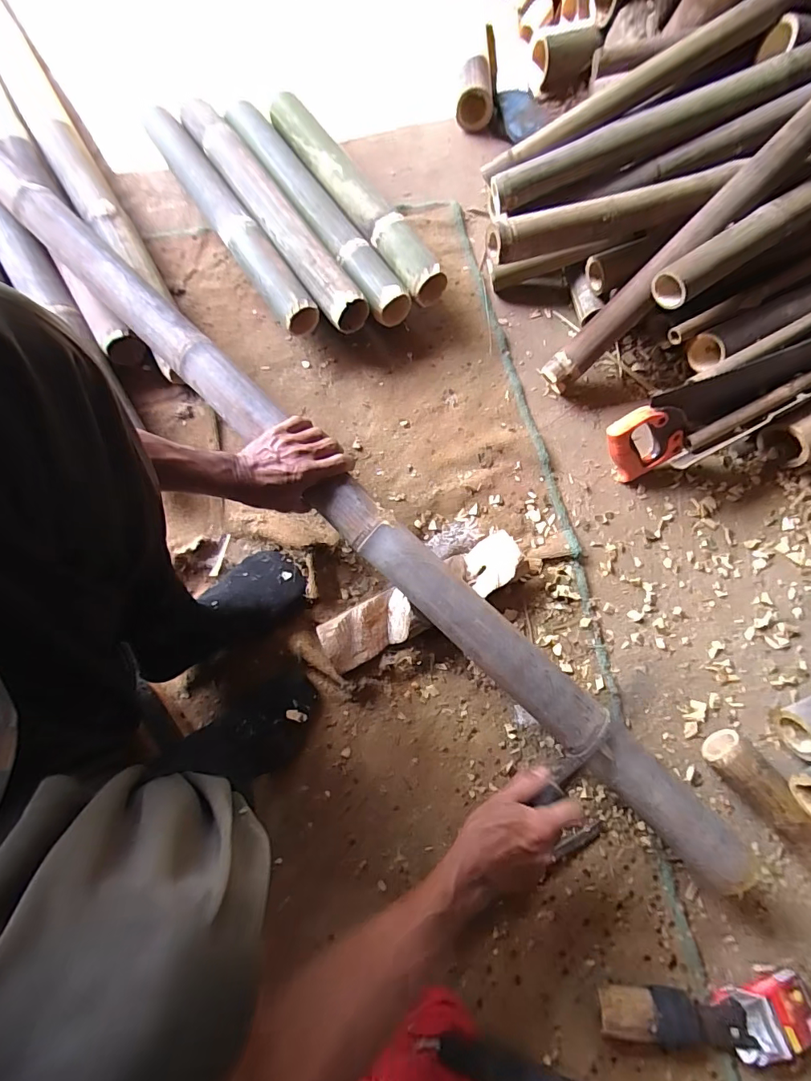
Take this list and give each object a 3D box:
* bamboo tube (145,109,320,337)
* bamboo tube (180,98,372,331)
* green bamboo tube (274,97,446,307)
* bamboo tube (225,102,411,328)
[{"bbox_3d":[-0.301,-0.539,0.771,0.062,0.062,0.499,-34,79,-11],"label":"bamboo tube"},{"bbox_3d":[-0.232,-0.558,0.778,0.073,0.054,0.523,-33,77,-11],"label":"bamboo tube"},{"bbox_3d":[-0.094,-0.604,0.806,0.074,0.062,0.476,-32,79,-11],"label":"green bamboo tube"},{"bbox_3d":[-0.161,-0.574,0.799,0.075,0.059,0.516,-34,79,-11],"label":"bamboo tube"}]

